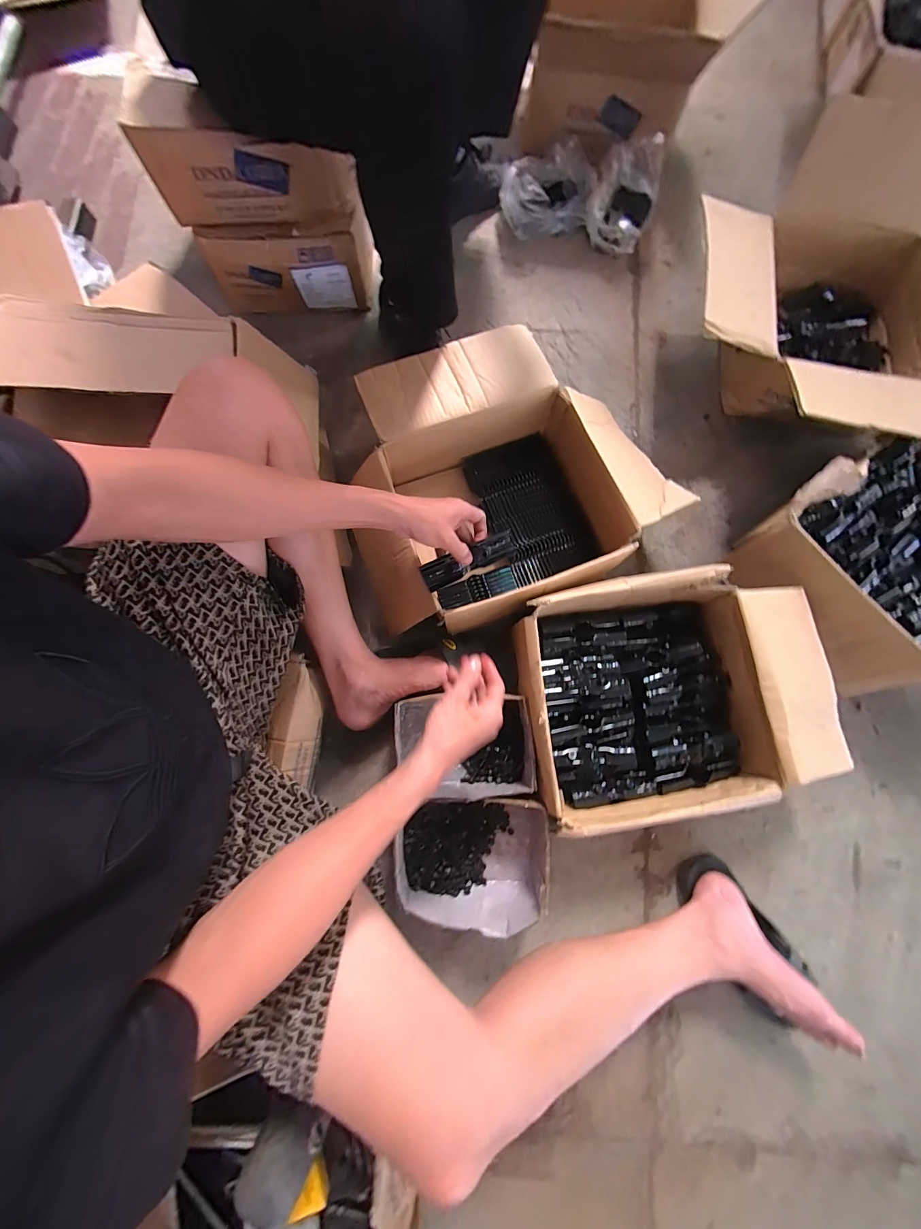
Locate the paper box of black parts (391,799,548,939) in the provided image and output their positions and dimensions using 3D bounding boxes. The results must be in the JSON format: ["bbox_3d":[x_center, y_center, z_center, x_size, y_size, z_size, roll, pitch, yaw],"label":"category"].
[{"bbox_3d":[0.023,0.347,0.584,0.217,0.102,0.167,-1,78,-1],"label":"paper box of black parts"}]

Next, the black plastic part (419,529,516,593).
[{"bbox_3d":[0.010,-0.073,0.545,0.129,0.015,0.038,-24,114,-3],"label":"black plastic part"}]

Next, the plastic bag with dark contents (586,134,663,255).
[{"bbox_3d":[0.348,-0.887,0.850,0.131,0.089,0.180,20,79,4],"label":"plastic bag with dark contents"}]

